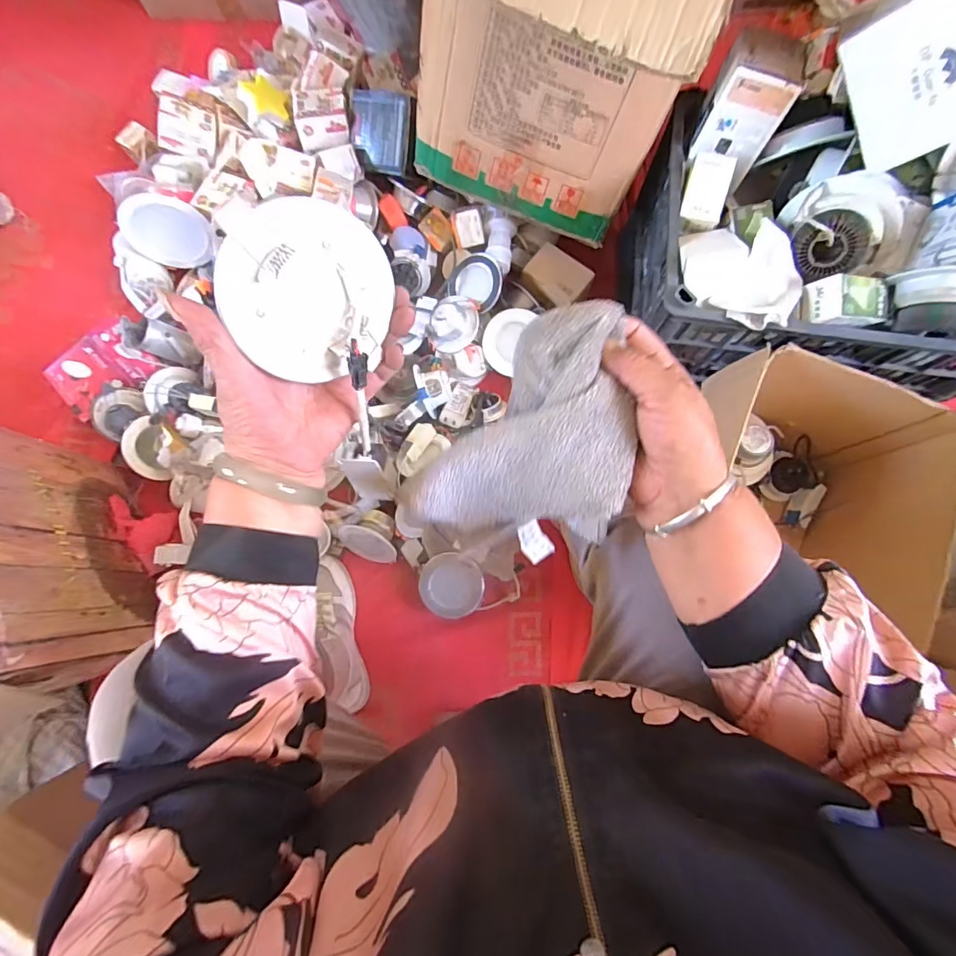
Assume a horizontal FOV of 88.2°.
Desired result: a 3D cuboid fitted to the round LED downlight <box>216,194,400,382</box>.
[{"bbox_3d":[-0.092,-0.102,0.280,0.095,0.020,0.094,-19,126,-28],"label":"round LED downlight"}]

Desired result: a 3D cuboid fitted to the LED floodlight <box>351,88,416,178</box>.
[{"bbox_3d":[-0.156,-0.568,0.812,0.119,0.025,0.111,17,116,11],"label":"LED floodlight"}]

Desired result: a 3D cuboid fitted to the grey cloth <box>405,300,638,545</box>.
[{"bbox_3d":[0.028,-0.032,0.333,0.136,0.109,0.126,6,79,2],"label":"grey cloth"}]

